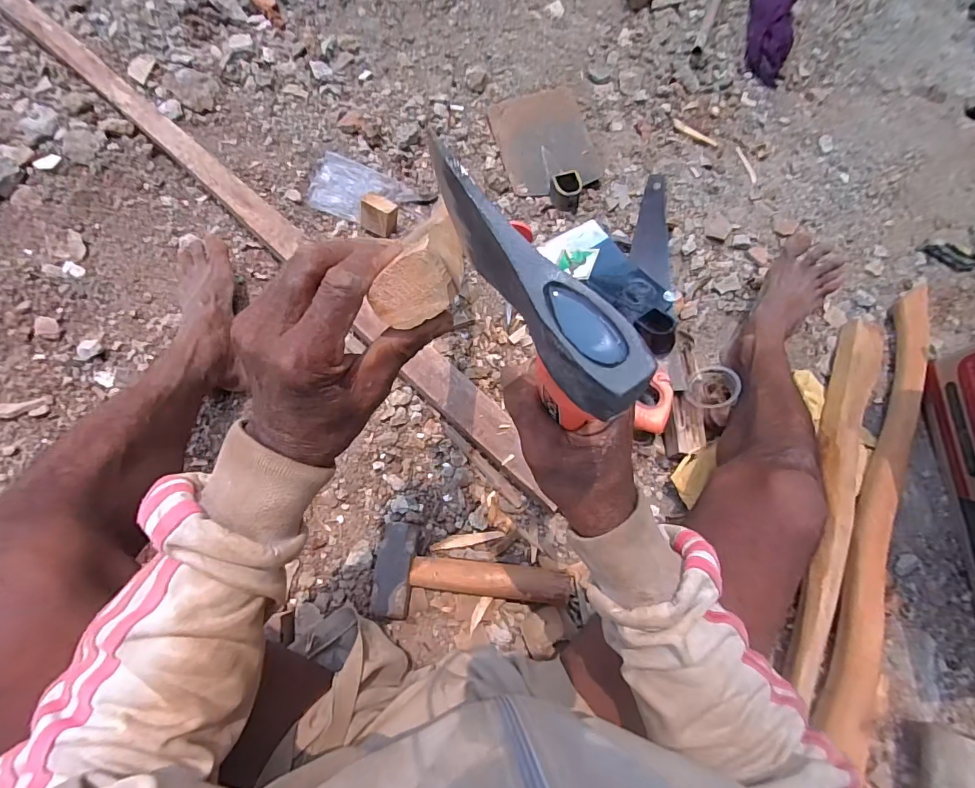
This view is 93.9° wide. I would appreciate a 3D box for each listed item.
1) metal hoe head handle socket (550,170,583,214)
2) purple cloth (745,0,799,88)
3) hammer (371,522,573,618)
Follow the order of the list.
[{"bbox_3d":[0.140,-0.364,0.824,0.056,0.053,0.054,6,68,0],"label":"metal hoe head handle socket"},{"bbox_3d":[0.580,-0.769,0.923,0.098,0.076,0.309,20,71,2],"label":"purple cloth"},{"bbox_3d":[-0.021,0.232,0.578,0.239,0.049,0.110,7,71,-2],"label":"hammer"}]

